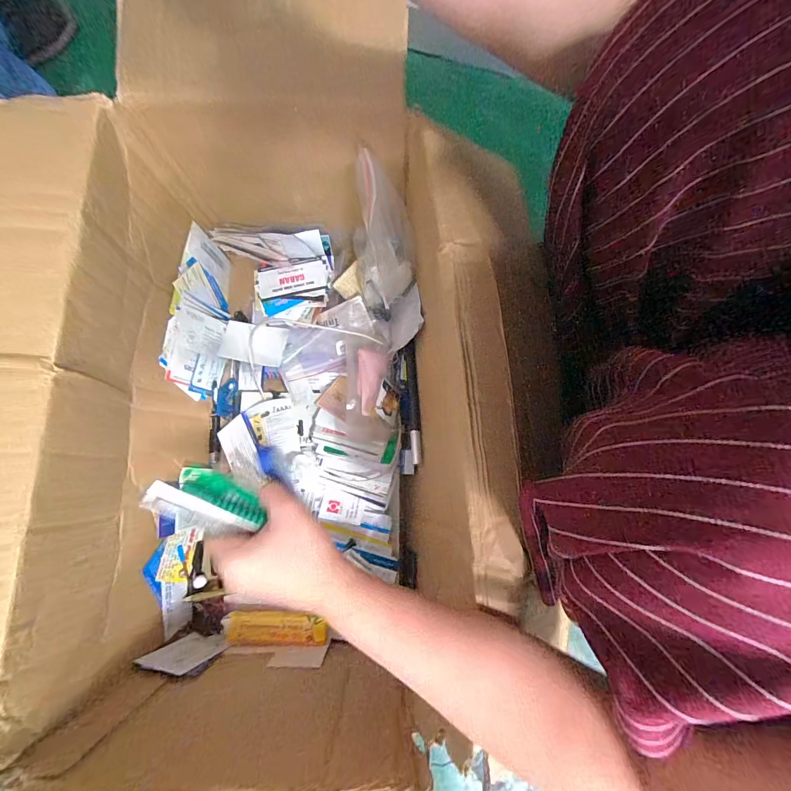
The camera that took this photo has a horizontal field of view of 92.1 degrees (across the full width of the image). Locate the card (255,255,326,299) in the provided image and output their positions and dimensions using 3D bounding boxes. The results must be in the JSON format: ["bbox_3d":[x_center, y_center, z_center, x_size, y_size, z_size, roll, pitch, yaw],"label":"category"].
[{"bbox_3d":[-0.139,-0.159,0.513,0.093,0.006,0.049,-9,76,-2],"label":"card"}]

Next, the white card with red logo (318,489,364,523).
[{"bbox_3d":[-0.063,0.130,0.447,0.048,0.004,0.034,6,74,1],"label":"white card with red logo"}]

